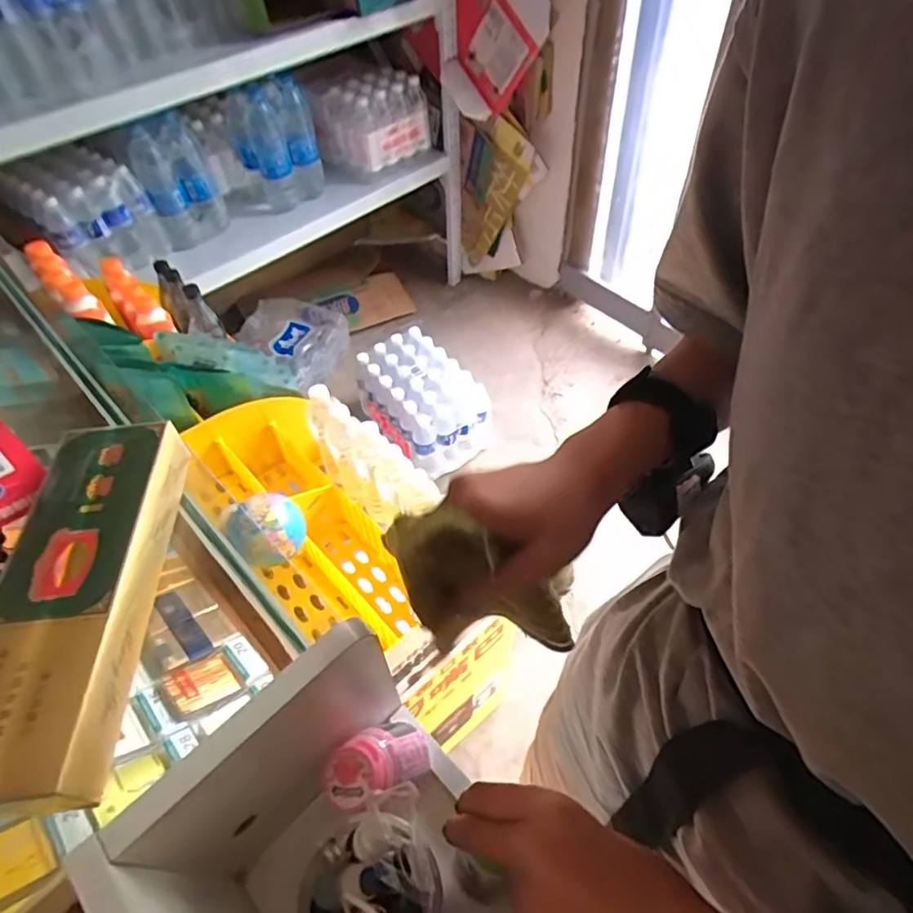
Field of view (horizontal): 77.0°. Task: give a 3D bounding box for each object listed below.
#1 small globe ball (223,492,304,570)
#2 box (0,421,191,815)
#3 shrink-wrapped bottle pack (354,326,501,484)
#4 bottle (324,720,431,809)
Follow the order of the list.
[{"bbox_3d":[-0.258,0.090,0.770,0.096,0.083,0.088,-29,55,-19],"label":"small globe ball"},{"bbox_3d":[-0.266,0.093,0.415,0.099,0.050,0.287,-6,51,-1],"label":"box"},{"bbox_3d":[-0.096,-0.162,1.681,0.266,0.227,0.372,-29,55,-18],"label":"shrink-wrapped bottle pack"},{"bbox_3d":[-0.048,0.204,0.387,0.046,0.082,0.034,34,94,26],"label":"bottle"}]

